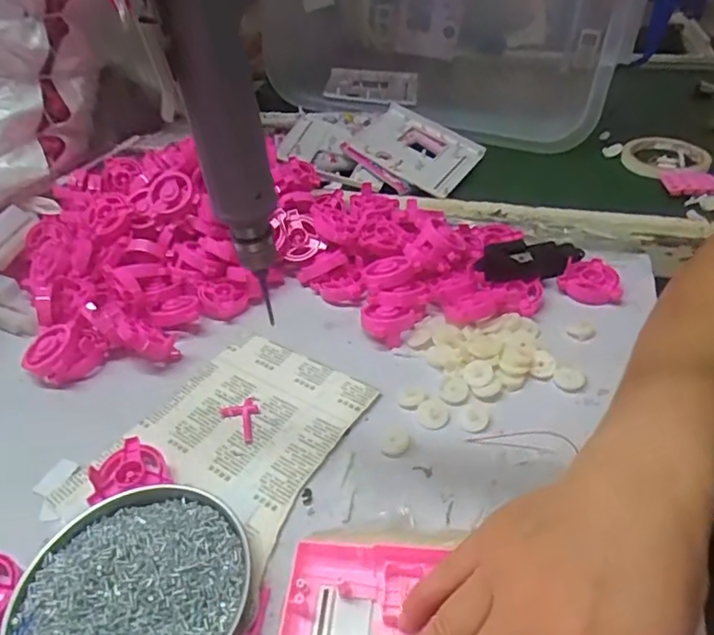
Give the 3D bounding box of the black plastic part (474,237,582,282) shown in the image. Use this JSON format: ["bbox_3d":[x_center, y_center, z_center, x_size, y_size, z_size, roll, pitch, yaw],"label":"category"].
[{"bbox_3d":[0.164,-0.059,0.540,0.104,0.021,0.034,-11,41,-7],"label":"black plastic part"}]

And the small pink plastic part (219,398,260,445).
[{"bbox_3d":[-0.090,0.081,0.445,0.030,0.005,0.041,-12,42,-9],"label":"small pink plastic part"}]

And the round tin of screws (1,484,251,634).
[{"bbox_3d":[-0.132,0.164,0.338,0.127,0.022,0.133,-3,41,2],"label":"round tin of screws"}]

